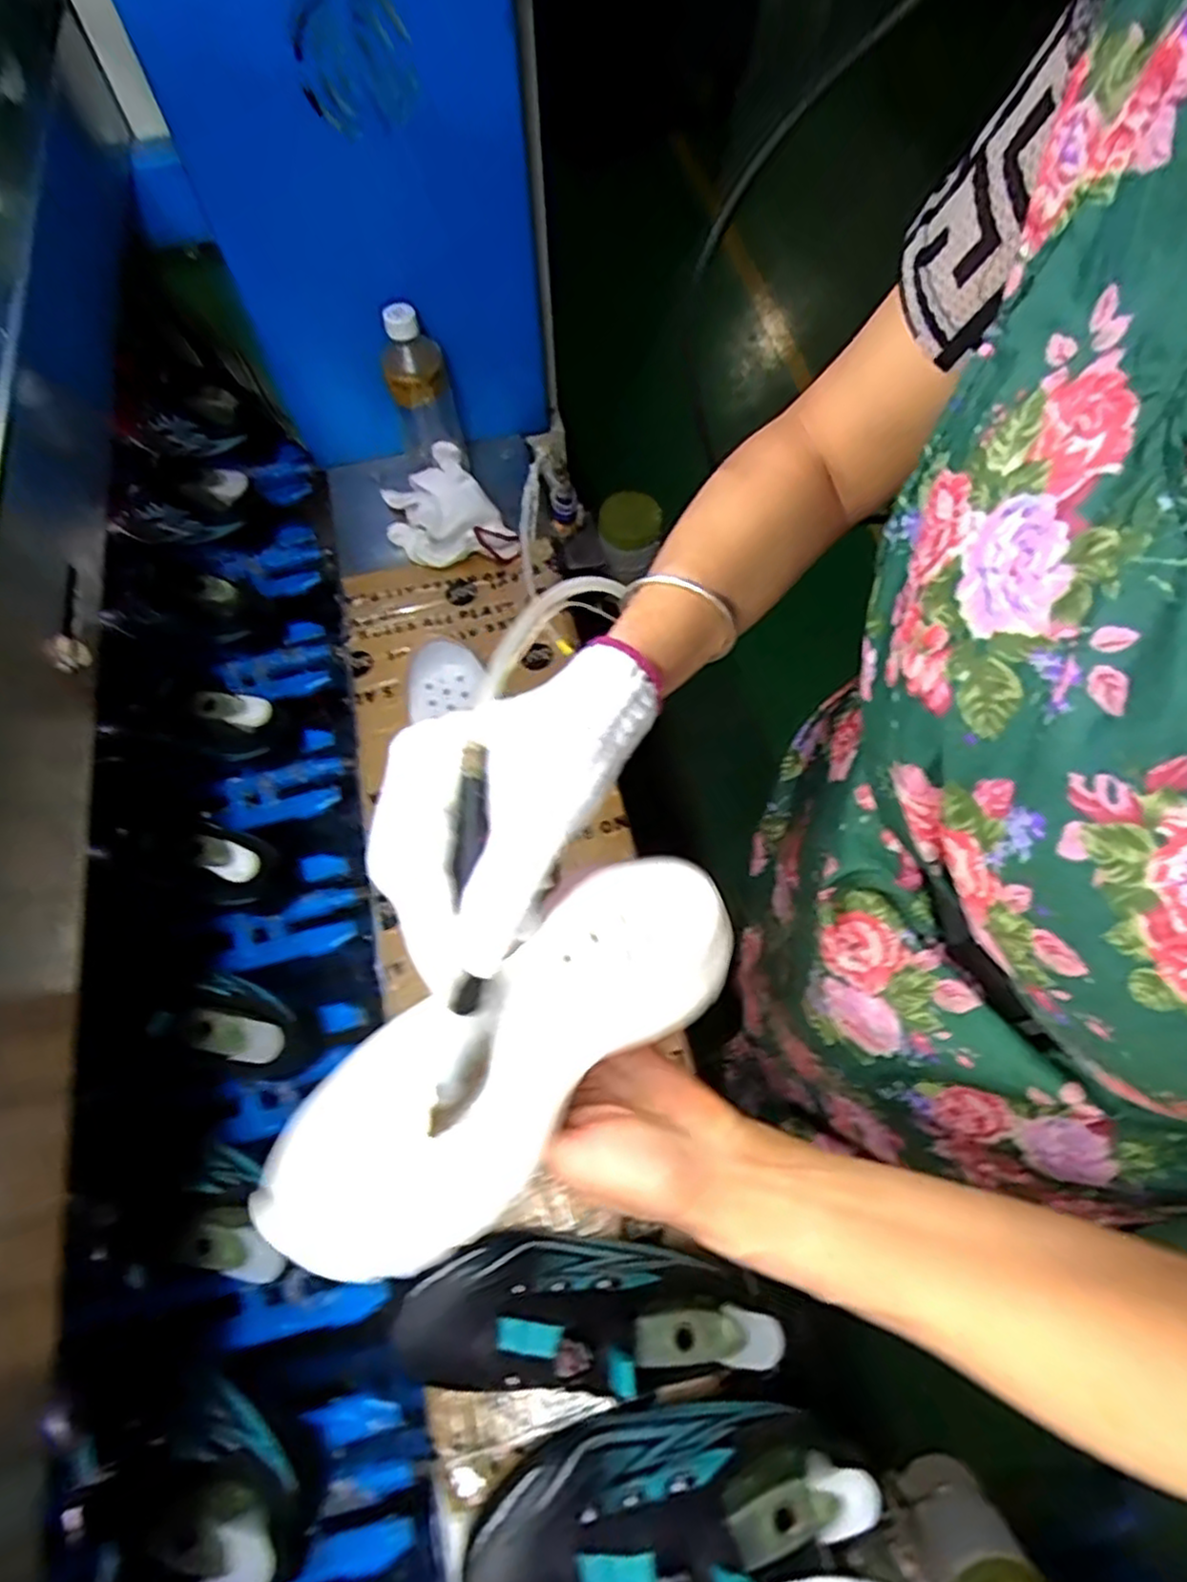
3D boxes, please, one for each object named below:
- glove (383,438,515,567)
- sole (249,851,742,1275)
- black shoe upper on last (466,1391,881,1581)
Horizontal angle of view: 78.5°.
[{"bbox_3d":[-0.160,-0.296,0.776,0.110,0.048,0.146,-35,71,-13],"label":"glove"},{"bbox_3d":[-0.032,0.110,0.321,0.220,0.028,0.085,-34,70,-26],"label":"sole"},{"bbox_3d":[0.035,0.412,0.410,0.238,0.100,0.075,-20,68,6],"label":"black shoe upper on last"}]

